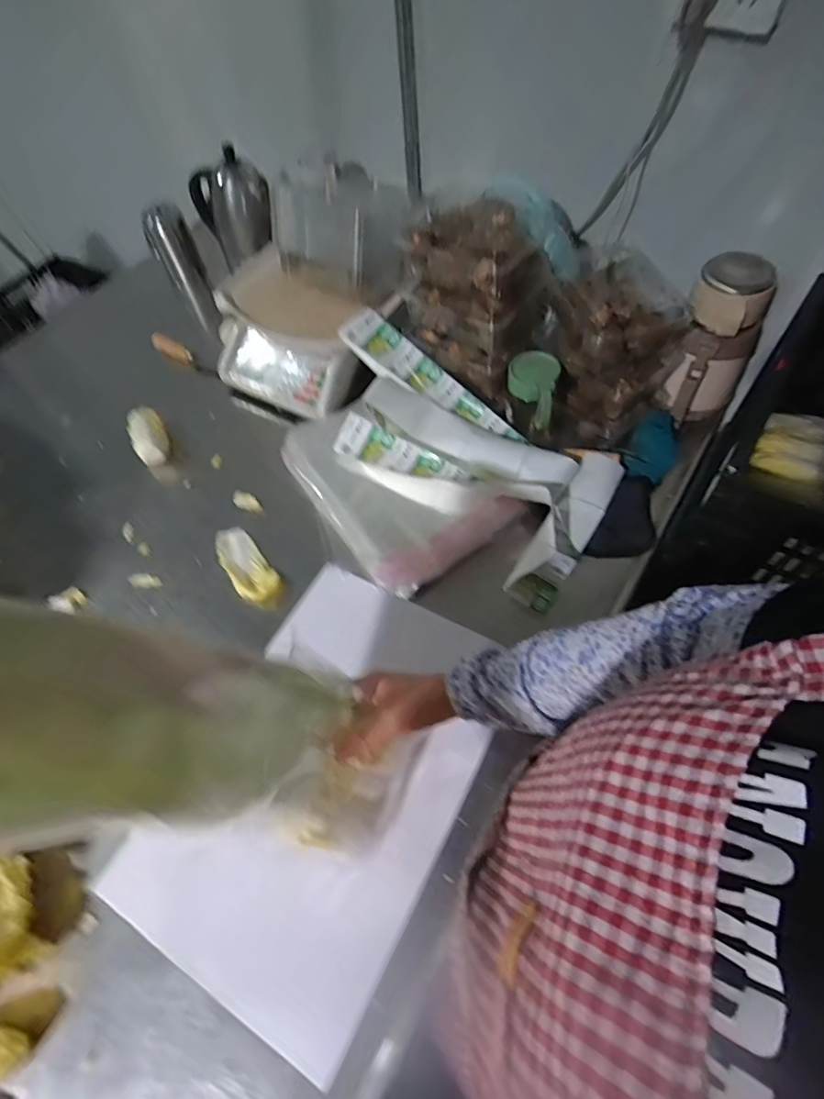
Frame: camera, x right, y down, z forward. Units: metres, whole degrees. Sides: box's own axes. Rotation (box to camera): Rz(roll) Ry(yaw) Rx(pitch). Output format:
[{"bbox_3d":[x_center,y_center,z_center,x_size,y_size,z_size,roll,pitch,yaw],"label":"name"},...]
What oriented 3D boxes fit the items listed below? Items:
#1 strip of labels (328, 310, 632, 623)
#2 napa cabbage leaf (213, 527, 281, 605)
[{"bbox_3d":[0.048,-0.136,0.719,0.452,0.071,0.236,33,85,13],"label":"strip of labels"},{"bbox_3d":[-0.234,0.019,0.716,0.054,0.022,0.137,-36,63,-16],"label":"napa cabbage leaf"}]

